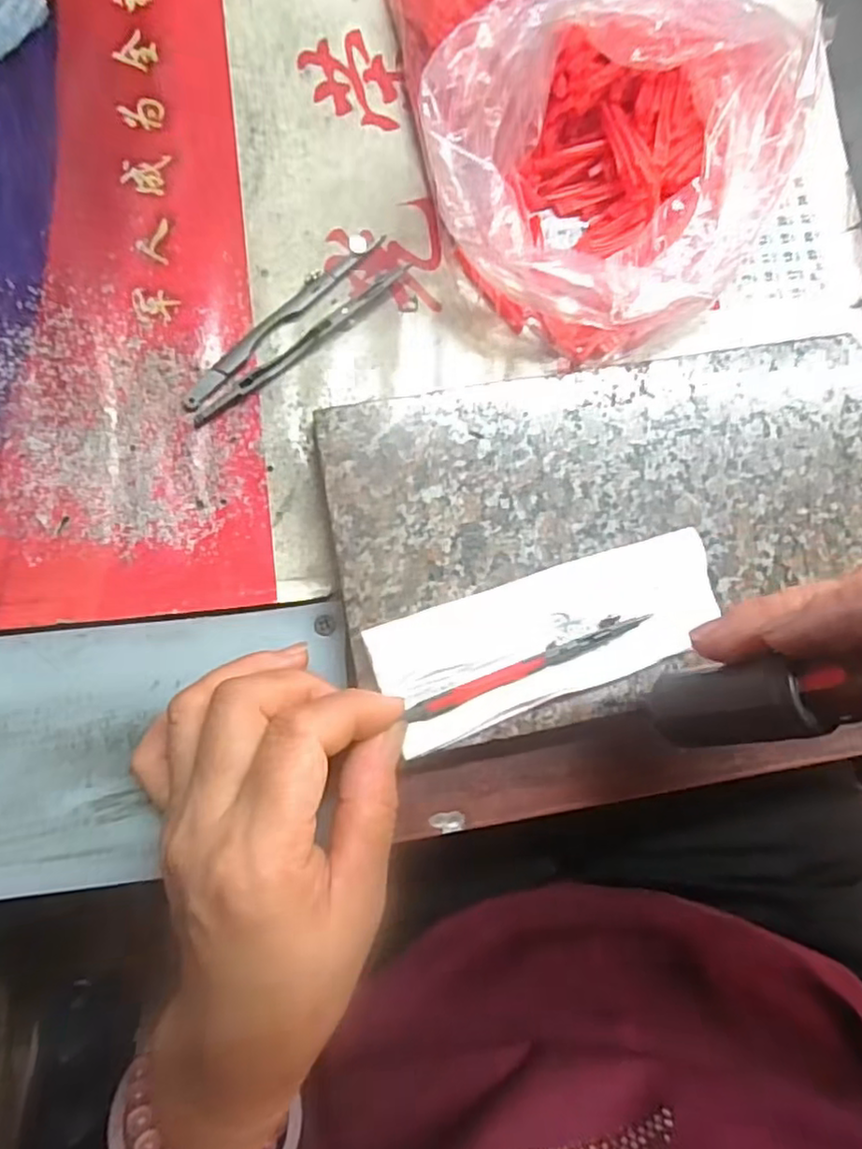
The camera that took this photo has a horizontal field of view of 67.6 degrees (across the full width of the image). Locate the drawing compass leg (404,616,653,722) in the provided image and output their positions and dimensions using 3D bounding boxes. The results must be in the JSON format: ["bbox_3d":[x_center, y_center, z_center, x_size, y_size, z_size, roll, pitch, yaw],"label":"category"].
[{"bbox_3d":[0.035,0.033,0.233,0.091,0.006,0.007,-22,88,-6],"label":"drawing compass leg"}]

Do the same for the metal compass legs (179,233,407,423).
[{"bbox_3d":[-0.057,-0.102,0.263,0.107,0.007,0.024,-40,90,-8],"label":"metal compass legs"}]

